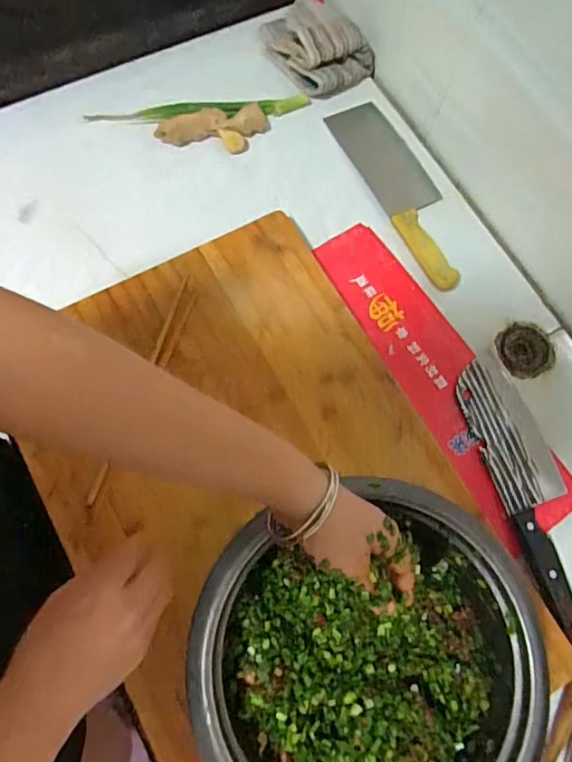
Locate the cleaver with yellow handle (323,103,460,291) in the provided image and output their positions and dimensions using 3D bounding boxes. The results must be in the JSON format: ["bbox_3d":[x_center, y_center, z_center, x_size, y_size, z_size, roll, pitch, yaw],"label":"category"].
[{"bbox_3d":[0.147,-0.244,0.679,0.070,0.025,0.289,-23,75,-12],"label":"cleaver with yellow handle"}]

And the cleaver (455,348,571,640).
[{"bbox_3d":[0.257,0.106,0.562,0.076,0.017,0.286,-14,73,-9],"label":"cleaver"}]

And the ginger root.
[{"bbox_3d":[-0.088,-0.313,0.668,0.140,0.027,0.056,-15,74,-9],"label":"ginger root"}]

